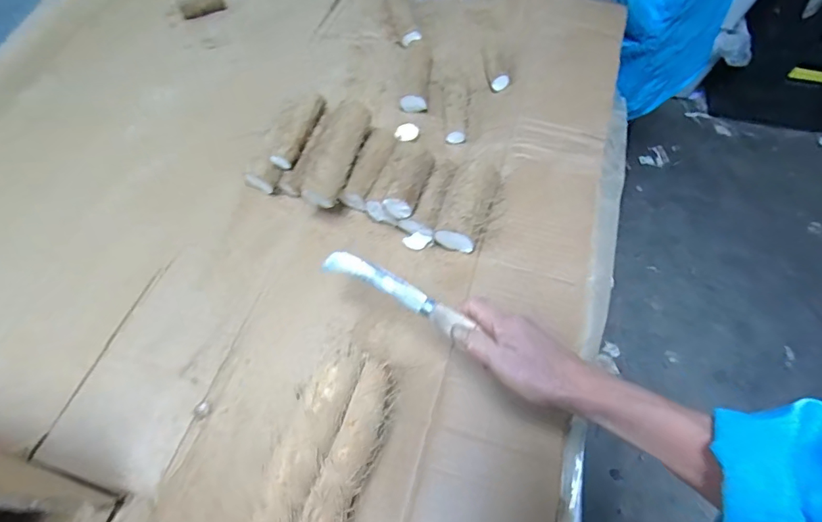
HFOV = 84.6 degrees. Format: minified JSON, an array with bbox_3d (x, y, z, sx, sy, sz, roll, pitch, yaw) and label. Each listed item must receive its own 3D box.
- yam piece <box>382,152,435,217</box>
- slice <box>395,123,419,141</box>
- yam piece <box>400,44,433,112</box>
[{"bbox_3d":[-0.004,-0.095,0.547,0.041,0.033,0.080,19,64,9],"label":"yam piece"},{"bbox_3d":[-0.006,-0.185,0.652,0.035,0.013,0.027,-36,69,-17],"label":"slice"},{"bbox_3d":[0.009,-0.279,0.690,0.039,0.032,0.117,5,63,2],"label":"yam piece"}]

